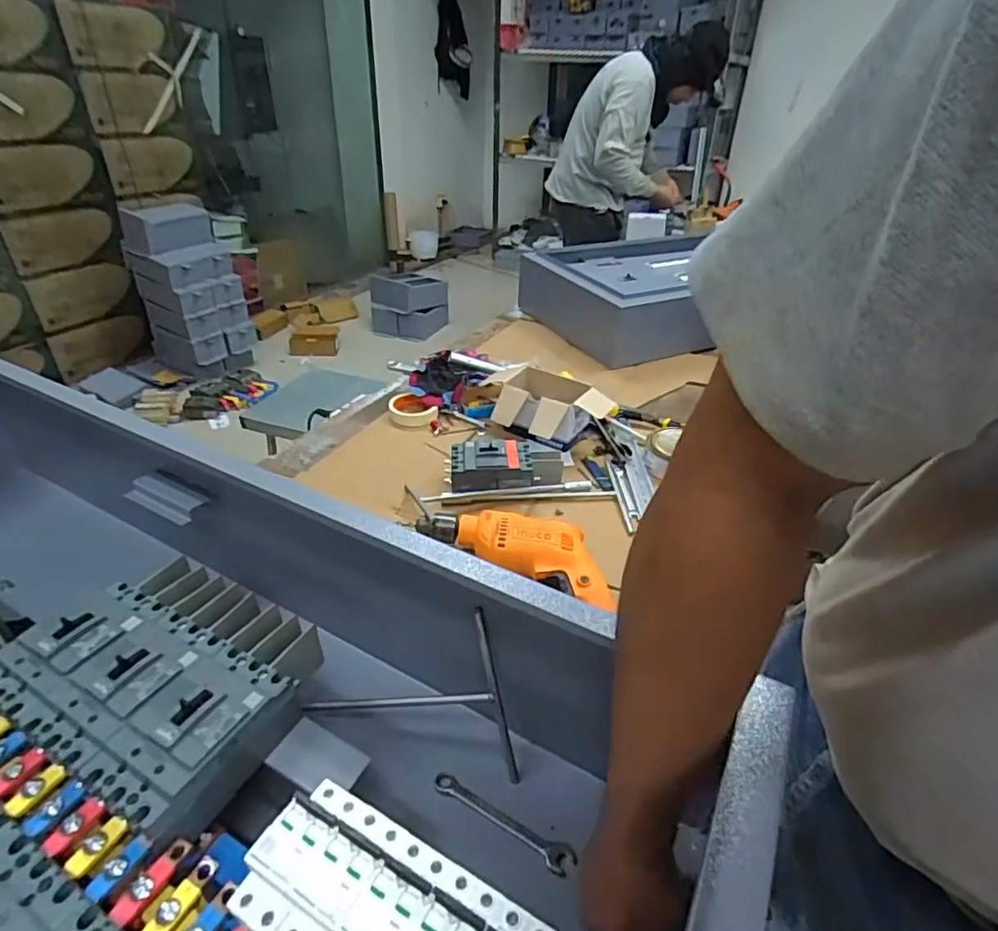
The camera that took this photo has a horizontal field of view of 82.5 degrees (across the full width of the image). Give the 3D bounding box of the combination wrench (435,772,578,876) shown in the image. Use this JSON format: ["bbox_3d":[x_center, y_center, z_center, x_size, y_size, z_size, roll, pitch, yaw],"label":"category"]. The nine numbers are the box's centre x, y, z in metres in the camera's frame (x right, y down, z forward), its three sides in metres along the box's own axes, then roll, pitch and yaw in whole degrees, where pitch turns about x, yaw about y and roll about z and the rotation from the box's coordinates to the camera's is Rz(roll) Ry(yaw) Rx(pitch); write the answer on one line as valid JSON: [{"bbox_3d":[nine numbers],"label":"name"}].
[{"bbox_3d":[0.003,0.318,0.514,0.140,0.008,0.024,21,38,26],"label":"combination wrench"}]

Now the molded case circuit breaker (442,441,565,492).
[{"bbox_3d":[0.010,0.003,0.914,0.181,0.065,0.076,-1,34,-4],"label":"molded case circuit breaker"}]

